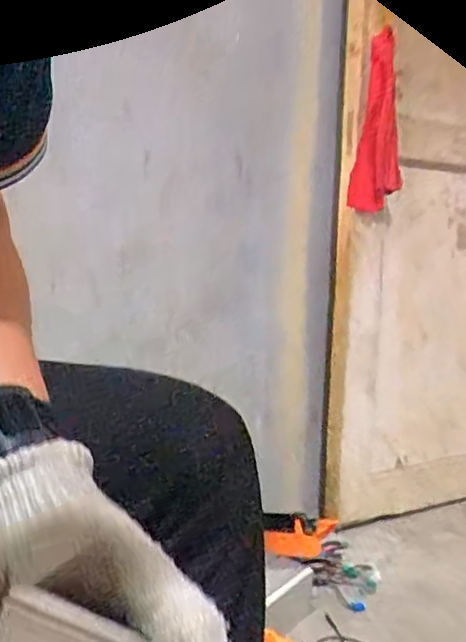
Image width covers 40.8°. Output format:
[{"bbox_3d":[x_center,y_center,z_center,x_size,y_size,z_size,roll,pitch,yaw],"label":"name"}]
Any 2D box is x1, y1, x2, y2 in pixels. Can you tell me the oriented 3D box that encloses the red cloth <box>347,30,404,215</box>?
[{"bbox_3d":[0.274,-0.383,1.208,0.092,0.323,0.055,4,7,11],"label":"red cloth"}]

